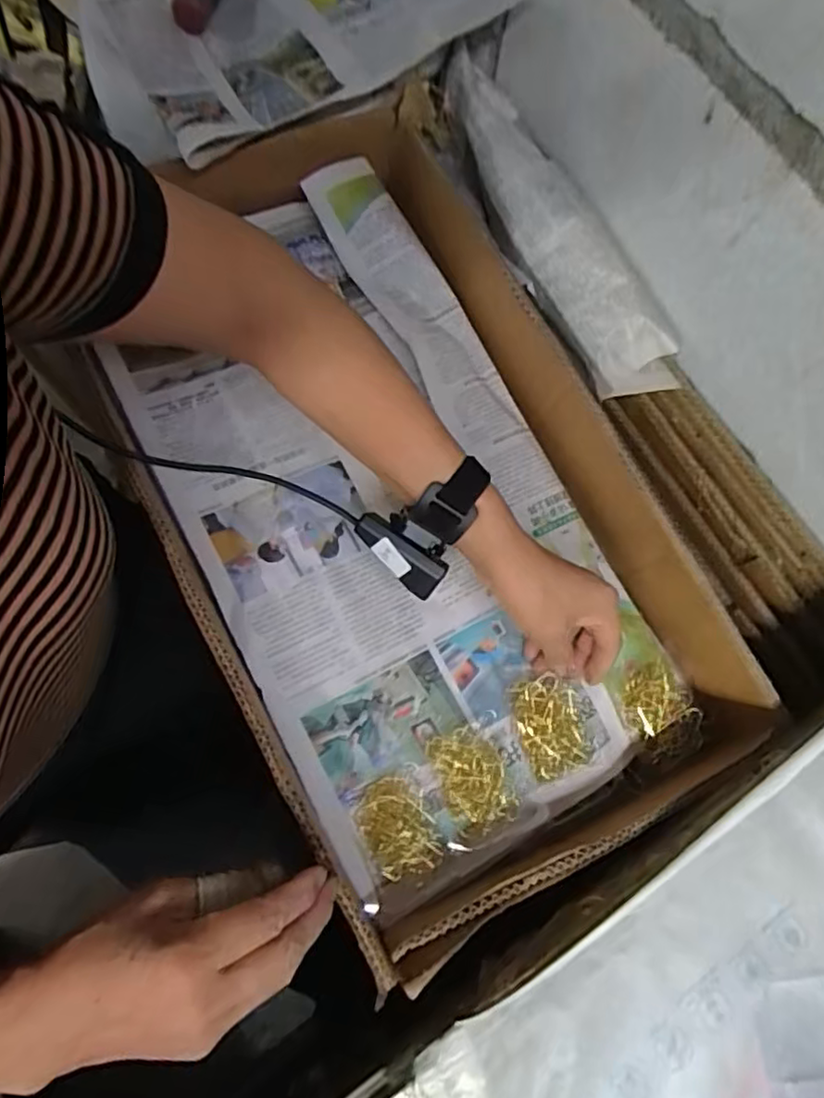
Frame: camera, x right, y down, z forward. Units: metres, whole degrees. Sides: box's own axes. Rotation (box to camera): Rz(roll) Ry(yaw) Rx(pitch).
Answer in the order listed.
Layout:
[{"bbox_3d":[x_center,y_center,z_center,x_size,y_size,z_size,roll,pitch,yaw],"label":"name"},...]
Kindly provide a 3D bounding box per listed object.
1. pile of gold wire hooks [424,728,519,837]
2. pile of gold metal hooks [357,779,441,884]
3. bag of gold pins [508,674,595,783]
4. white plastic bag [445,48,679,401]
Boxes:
[{"bbox_3d":[0.043,0.161,0.445,0.047,0.012,0.066,-19,74,-11],"label":"pile of gold wire hooks"},{"bbox_3d":[-0.009,0.190,0.431,0.043,0.011,0.062,-30,77,-14],"label":"pile of gold metal hooks"},{"bbox_3d":[0.102,0.128,0.460,0.047,0.013,0.068,-14,71,-6],"label":"bag of gold pins"},{"bbox_3d":[0.127,-0.285,0.562,0.087,0.038,0.331,-30,88,-12],"label":"white plastic bag"}]

